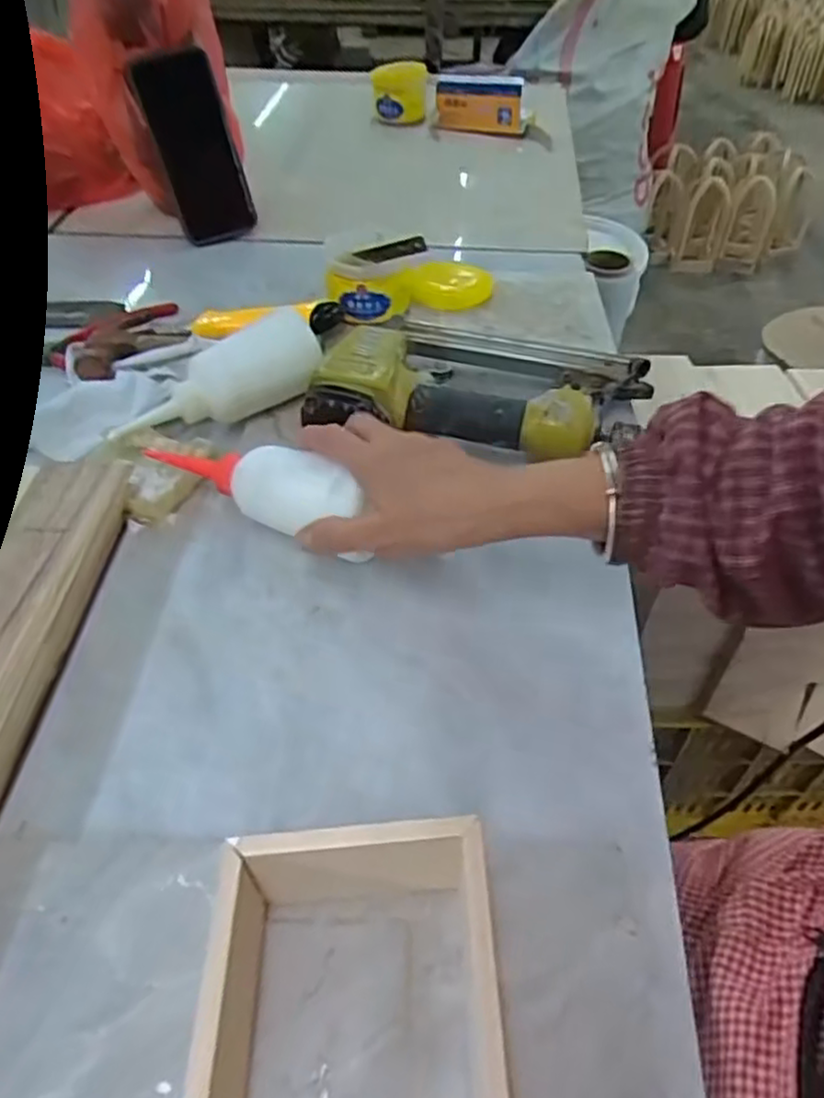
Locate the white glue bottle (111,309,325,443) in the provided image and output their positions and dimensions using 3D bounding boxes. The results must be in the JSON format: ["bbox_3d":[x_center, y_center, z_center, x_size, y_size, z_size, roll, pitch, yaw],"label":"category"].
[{"bbox_3d":[-0.142,-0.120,0.526,0.162,0.057,0.047,-29,52,-5],"label":"white glue bottle"}]

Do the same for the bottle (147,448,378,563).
[{"bbox_3d":[-0.096,-0.039,0.456,0.183,0.038,0.044,16,48,34],"label":"bottle"}]

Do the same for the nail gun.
[{"bbox_3d":[0.055,-0.117,0.523,0.228,0.067,0.146,10,48,9],"label":"nail gun"}]

